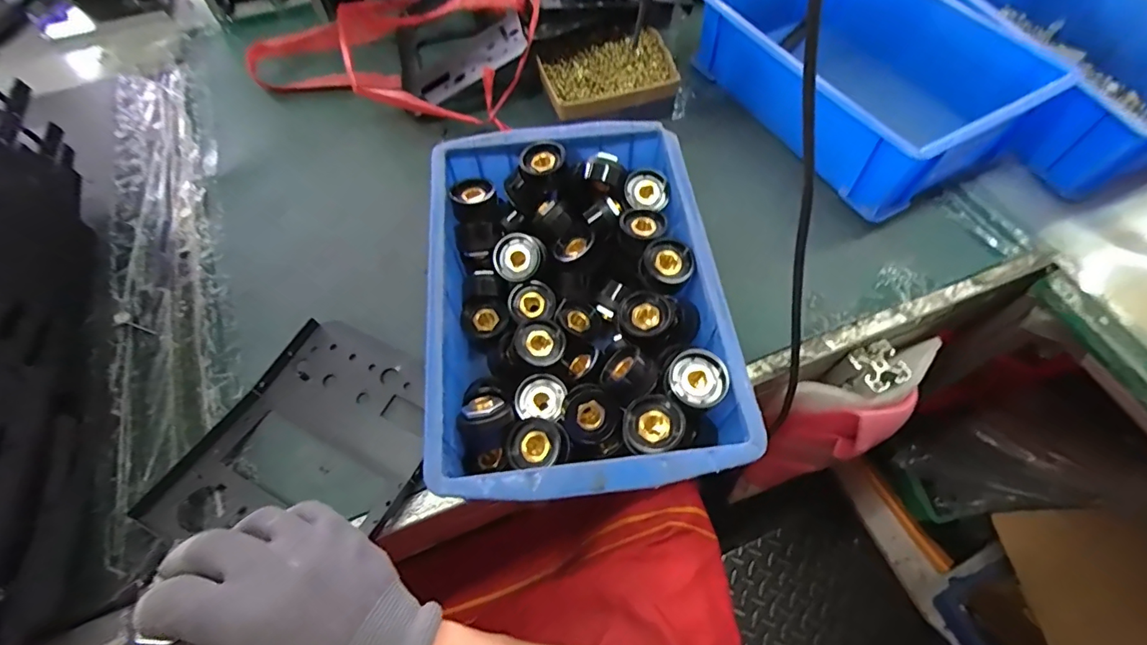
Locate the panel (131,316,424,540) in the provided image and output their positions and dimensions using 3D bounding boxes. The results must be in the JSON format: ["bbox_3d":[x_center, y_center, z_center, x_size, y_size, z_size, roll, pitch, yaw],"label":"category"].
[{"bbox_3d":[-0.192,0.093,0.377,0.148,0.024,0.184,24,64,12],"label":"panel"}]

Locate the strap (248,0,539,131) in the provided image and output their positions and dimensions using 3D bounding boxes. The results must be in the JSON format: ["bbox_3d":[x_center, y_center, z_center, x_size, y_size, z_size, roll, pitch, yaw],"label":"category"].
[{"bbox_3d":[-0.186,-0.297,0.564,0.302,0.092,0.207,19,62,25],"label":"strap"}]

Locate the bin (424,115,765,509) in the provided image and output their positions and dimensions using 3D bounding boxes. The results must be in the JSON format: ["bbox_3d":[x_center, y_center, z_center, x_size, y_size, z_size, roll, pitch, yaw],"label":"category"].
[{"bbox_3d":[0.000,-0.016,0.392,0.197,0.089,0.293,-6,62,-3],"label":"bin"}]

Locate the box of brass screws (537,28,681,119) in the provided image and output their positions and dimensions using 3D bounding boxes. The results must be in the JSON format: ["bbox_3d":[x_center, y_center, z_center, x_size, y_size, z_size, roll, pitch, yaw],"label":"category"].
[{"bbox_3d":[0.036,-0.268,0.538,0.148,0.026,0.094,-19,63,-10],"label":"box of brass screws"}]

